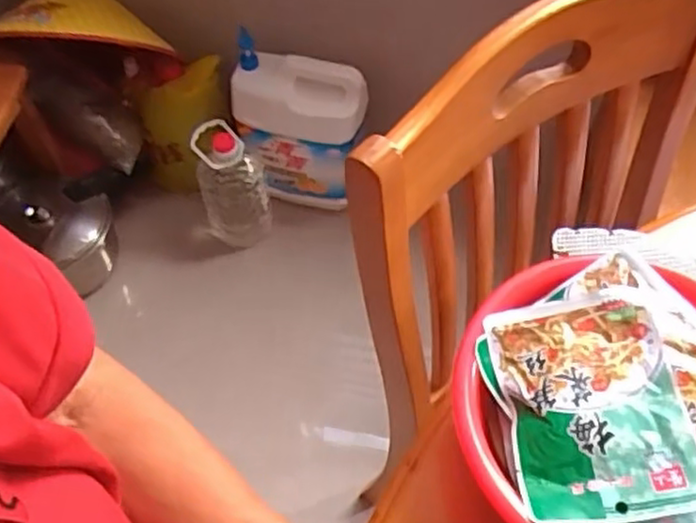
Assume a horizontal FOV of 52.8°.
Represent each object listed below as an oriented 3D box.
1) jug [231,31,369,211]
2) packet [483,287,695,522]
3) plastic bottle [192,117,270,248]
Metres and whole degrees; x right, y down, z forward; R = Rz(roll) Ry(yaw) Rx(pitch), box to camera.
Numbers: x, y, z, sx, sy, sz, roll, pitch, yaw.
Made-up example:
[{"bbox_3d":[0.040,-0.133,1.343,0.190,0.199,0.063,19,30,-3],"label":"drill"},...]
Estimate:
[{"bbox_3d":[-0.097,-0.270,1.447,0.266,0.299,0.141,10,58,8],"label":"jug"},{"bbox_3d":[0.161,0.092,0.460,0.110,0.028,0.151,-5,57,-2],"label":"packet"},{"bbox_3d":[-0.238,-0.149,1.454,0.135,0.277,0.123,-14,58,-8],"label":"plastic bottle"}]

